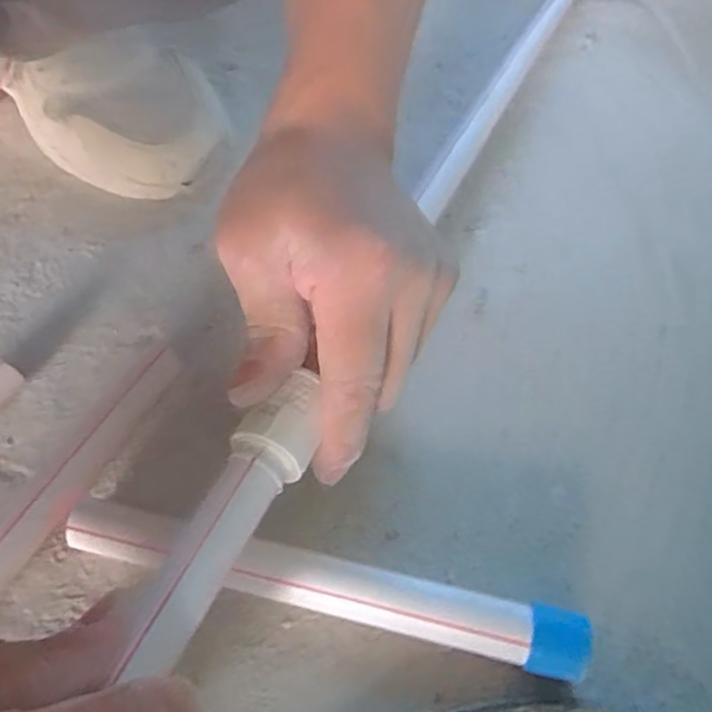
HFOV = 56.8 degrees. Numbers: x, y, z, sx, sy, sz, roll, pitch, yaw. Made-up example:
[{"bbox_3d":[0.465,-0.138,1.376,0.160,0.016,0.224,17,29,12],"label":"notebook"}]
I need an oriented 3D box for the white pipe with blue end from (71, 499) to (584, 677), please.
[{"bbox_3d":[-0.015,0.086,0.246,0.192,0.024,0.020,12,51,8],"label":"white pipe with blue end"}]

